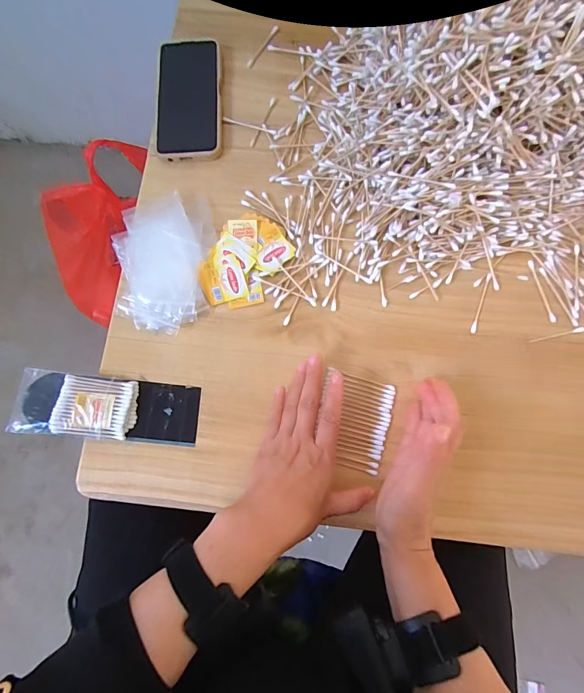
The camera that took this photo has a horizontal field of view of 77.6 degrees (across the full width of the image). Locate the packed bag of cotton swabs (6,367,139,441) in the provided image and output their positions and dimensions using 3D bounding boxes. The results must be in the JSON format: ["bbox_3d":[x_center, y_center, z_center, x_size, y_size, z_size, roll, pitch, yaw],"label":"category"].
[{"bbox_3d":[-0.219,0.058,0.366,0.119,0.021,0.061,4,78,2],"label":"packed bag of cotton swabs"}]

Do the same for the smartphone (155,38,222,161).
[{"bbox_3d":[-0.126,-0.300,0.441,0.076,0.017,0.157,-2,78,0],"label":"smartphone"}]

